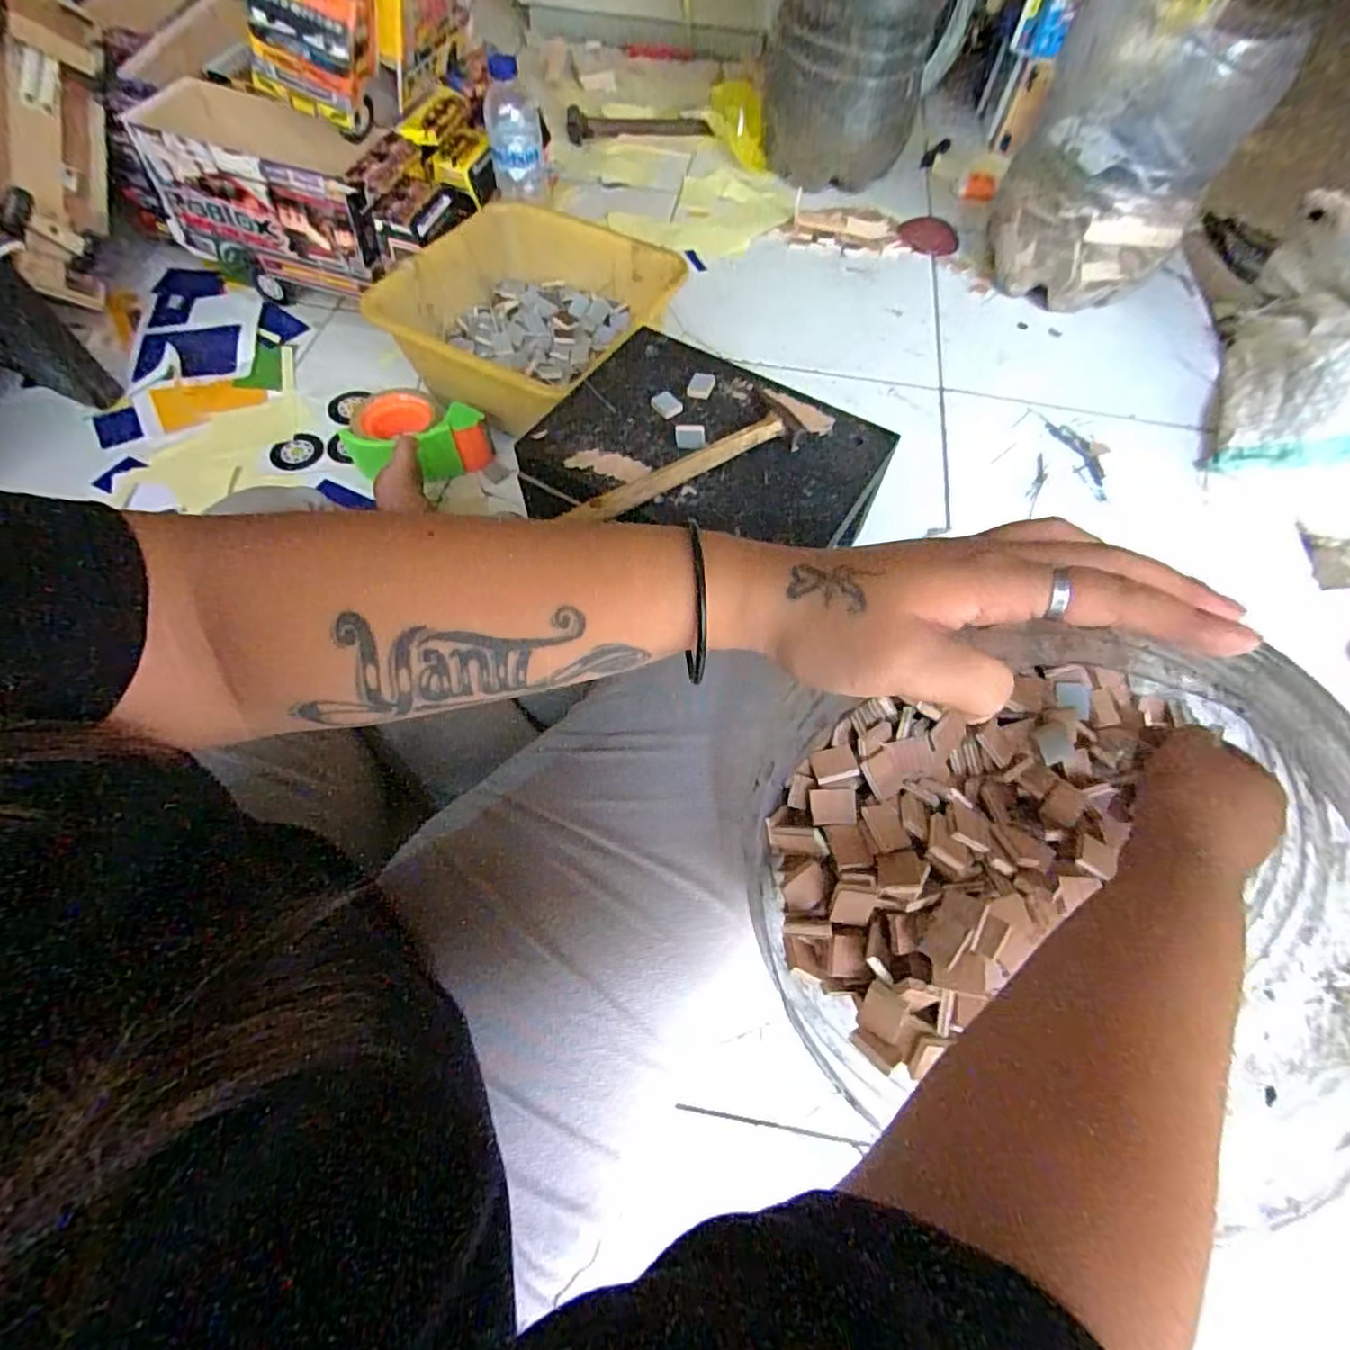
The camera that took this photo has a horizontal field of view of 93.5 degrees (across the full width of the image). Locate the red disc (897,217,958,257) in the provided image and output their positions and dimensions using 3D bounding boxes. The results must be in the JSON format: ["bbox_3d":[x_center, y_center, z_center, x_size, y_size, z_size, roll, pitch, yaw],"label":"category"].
[{"bbox_3d":[0.384,-0.666,0.962,0.090,0.011,0.083,1,63,-2],"label":"red disc"}]

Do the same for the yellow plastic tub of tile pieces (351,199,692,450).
[{"bbox_3d":[-0.157,-0.402,0.707,0.280,0.075,0.275,25,64,12],"label":"yellow plastic tub of tile pieces"}]

